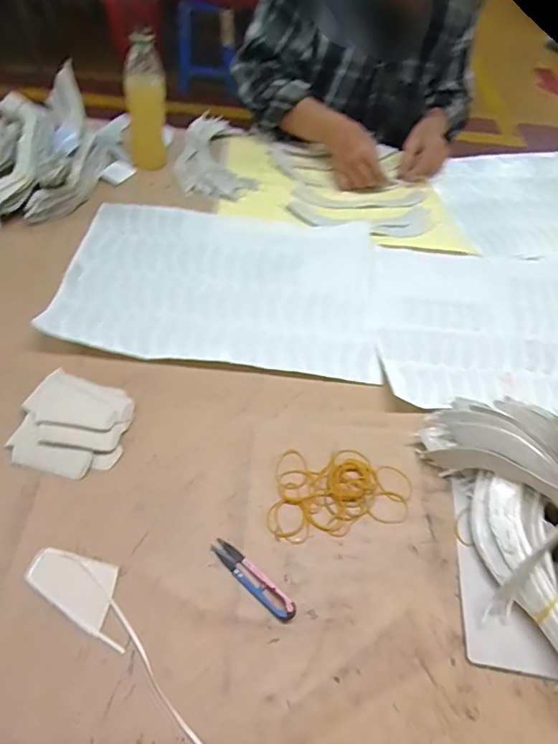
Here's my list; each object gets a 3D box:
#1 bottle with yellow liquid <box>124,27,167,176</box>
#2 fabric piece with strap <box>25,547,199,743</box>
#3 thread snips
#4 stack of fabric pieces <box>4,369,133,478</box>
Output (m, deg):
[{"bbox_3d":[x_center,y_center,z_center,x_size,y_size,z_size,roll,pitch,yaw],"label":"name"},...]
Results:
[{"bbox_3d":[-0.210,-0.408,0.758,0.068,0.210,0.061,-6,56,-9],"label":"bottle with yellow liquid"},{"bbox_3d":[-0.121,0.246,0.422,0.265,0.005,0.055,36,60,18],"label":"fabric piece with strap"},{"bbox_3d":[-0.026,0.199,0.463,0.100,0.009,0.019,37,60,19],"label":"thread snips"},{"bbox_3d":[-0.228,0.055,0.536,0.112,0.023,0.113,12,55,3],"label":"stack of fabric pieces"}]

